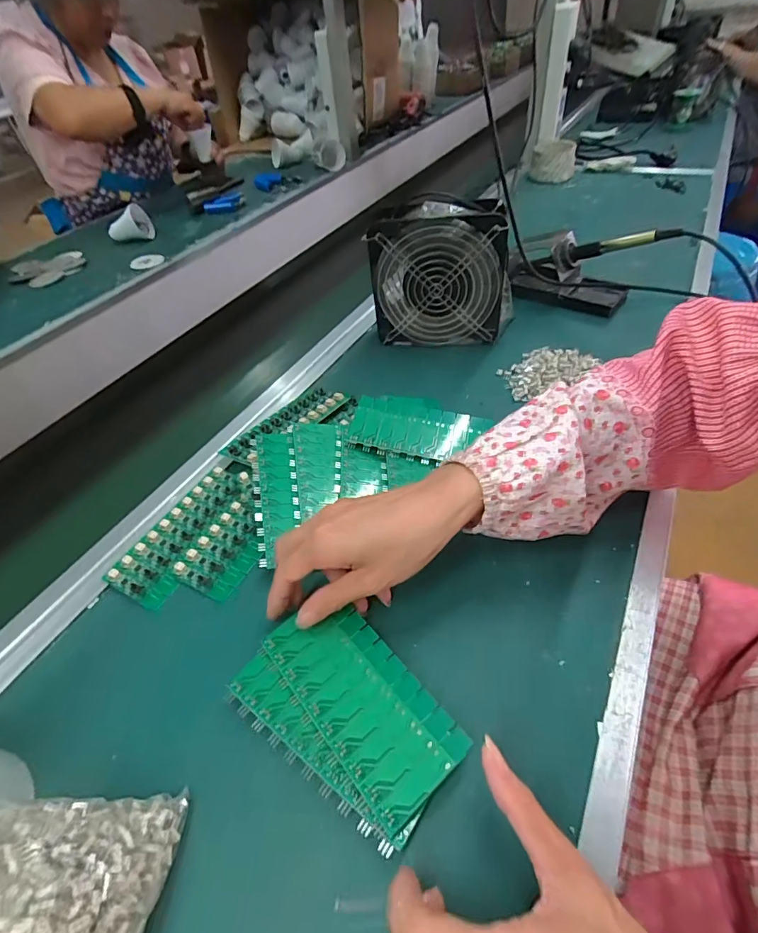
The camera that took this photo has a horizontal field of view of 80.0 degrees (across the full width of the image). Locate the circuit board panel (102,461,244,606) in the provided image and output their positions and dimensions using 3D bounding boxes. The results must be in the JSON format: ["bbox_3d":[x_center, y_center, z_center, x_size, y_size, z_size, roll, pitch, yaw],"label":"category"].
[{"bbox_3d":[-0.168,0.055,0.399,0.055,0.011,0.135,17,51,22],"label":"circuit board panel"}]

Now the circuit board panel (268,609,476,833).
[{"bbox_3d":[-0.014,0.139,0.282,0.062,0.004,0.136,-37,49,-25],"label":"circuit board panel"}]

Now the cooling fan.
[{"bbox_3d":[0.074,-0.221,0.529,0.160,0.152,0.053,4,47,11],"label":"cooling fan"}]

